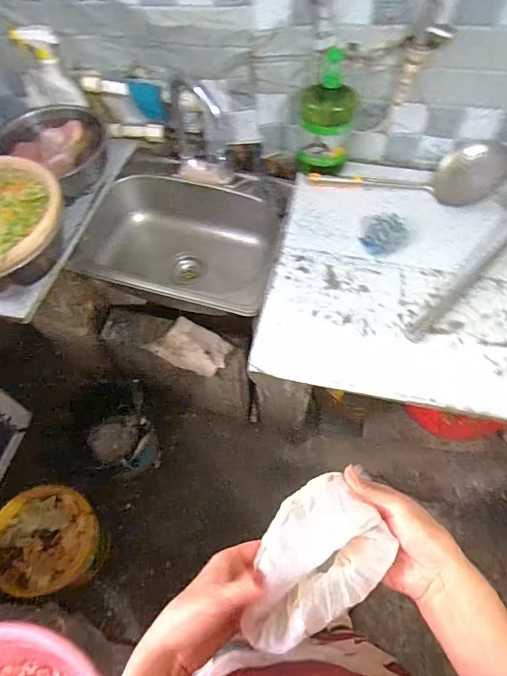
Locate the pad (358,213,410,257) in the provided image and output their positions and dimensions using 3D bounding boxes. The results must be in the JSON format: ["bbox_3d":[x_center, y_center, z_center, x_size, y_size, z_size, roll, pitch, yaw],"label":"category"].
[{"bbox_3d":[0.287,-0.234,0.948,0.106,0.045,0.110,11,59,9],"label":"pad"}]

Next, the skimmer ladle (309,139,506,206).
[{"bbox_3d":[0.361,-0.402,1.002,0.444,0.104,0.117,11,59,9],"label":"skimmer ladle"}]

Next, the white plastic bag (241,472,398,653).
[{"bbox_3d":[0.048,0.207,0.410,0.148,0.053,0.104,-30,62,-15],"label":"white plastic bag"}]

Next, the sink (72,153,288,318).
[{"bbox_3d":[-0.152,-0.235,1.148,0.478,0.243,0.415,16,60,12],"label":"sink"}]

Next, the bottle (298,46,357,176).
[{"bbox_3d":[0.163,-0.477,0.969,0.113,0.247,0.099,6,59,6],"label":"bottle"}]

